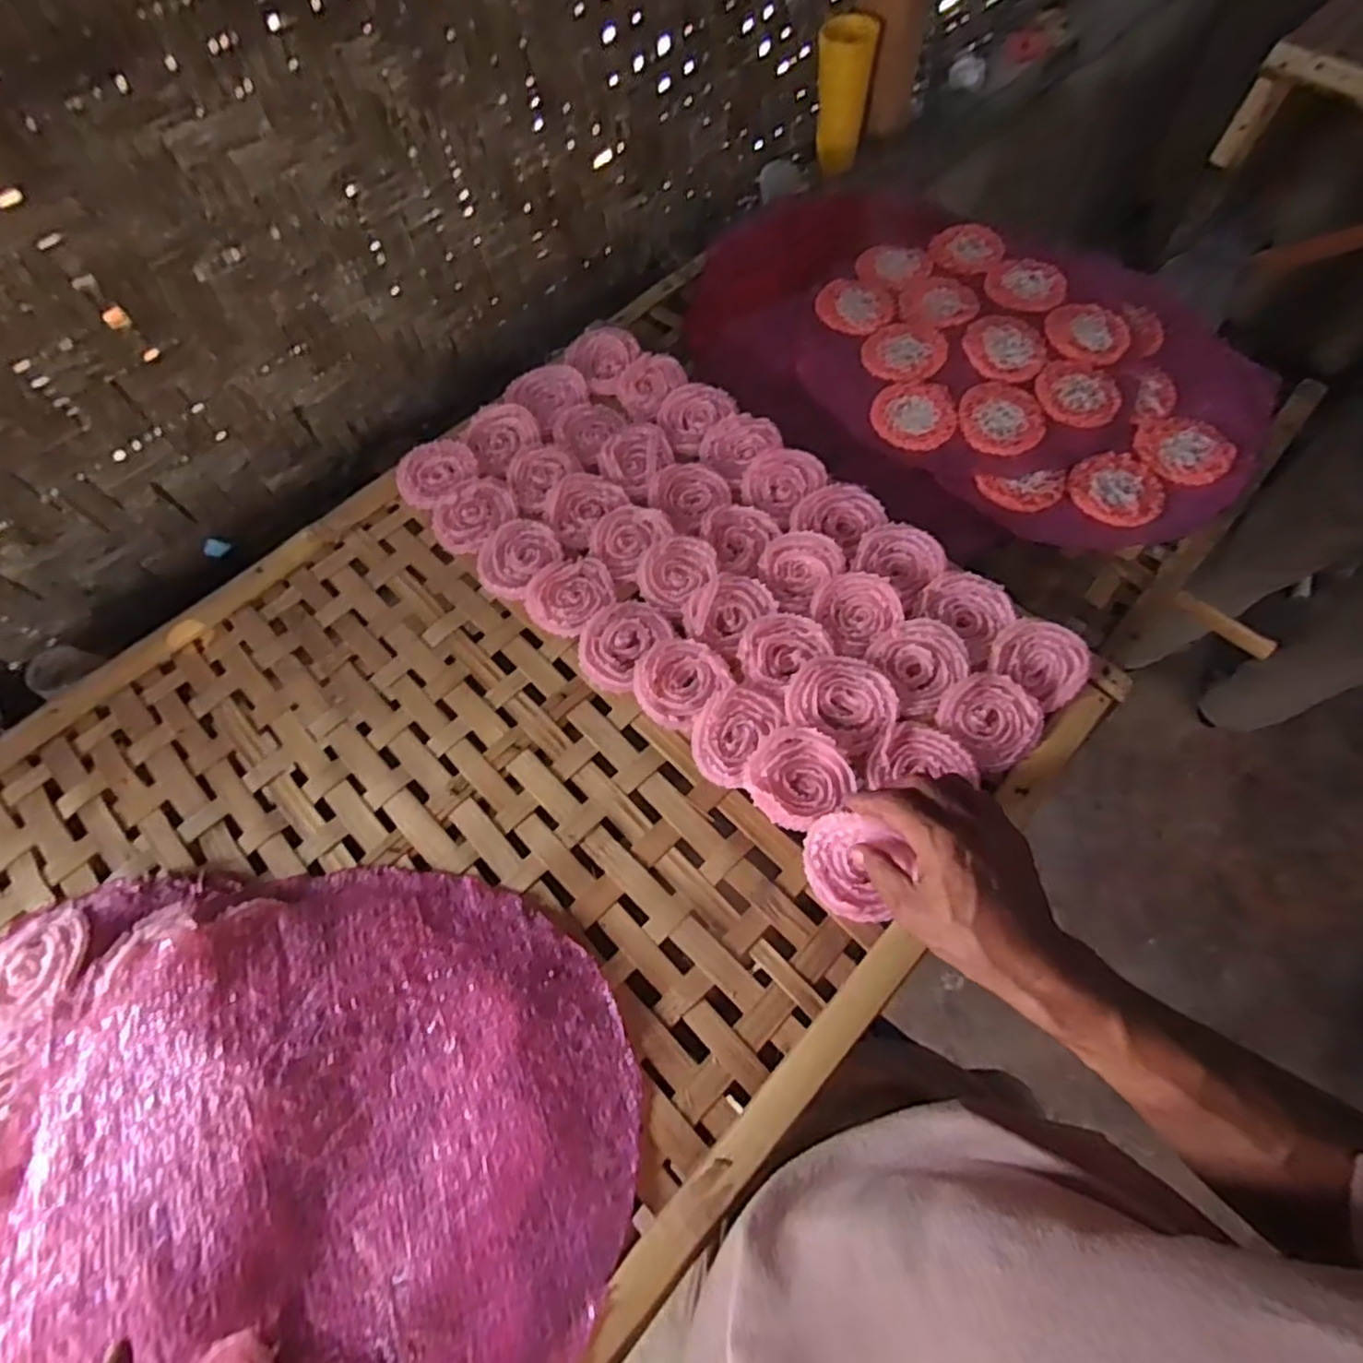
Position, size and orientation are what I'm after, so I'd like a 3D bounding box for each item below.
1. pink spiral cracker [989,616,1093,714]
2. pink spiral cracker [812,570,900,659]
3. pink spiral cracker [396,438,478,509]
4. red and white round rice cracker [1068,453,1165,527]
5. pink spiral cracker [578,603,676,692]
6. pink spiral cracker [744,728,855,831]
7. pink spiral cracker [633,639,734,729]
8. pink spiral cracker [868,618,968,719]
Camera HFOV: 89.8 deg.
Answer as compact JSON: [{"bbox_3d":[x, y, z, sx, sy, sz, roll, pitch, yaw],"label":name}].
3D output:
[{"bbox_3d":[0.283,-0.018,0.537,0.070,0.013,0.066,36,72,18],"label":"pink spiral cracker"},{"bbox_3d":[0.142,-0.061,0.558,0.067,0.009,0.064,-1,66,2],"label":"pink spiral cracker"},{"bbox_3d":[-0.236,-0.203,0.653,0.075,0.008,0.067,-36,68,-13],"label":"pink spiral cracker"},{"bbox_3d":[0.404,-0.177,0.631,0.081,0.007,0.076,-1,65,3],"label":"red and white round rice cracker"},{"bbox_3d":[-0.050,-0.033,0.568,0.068,0.009,0.079,31,71,17],"label":"pink spiral cracker"},{"bbox_3d":[0.086,0.070,0.506,0.069,0.012,0.072,-39,69,-14],"label":"pink spiral cracker"},{"bbox_3d":[-0.003,-0.003,0.548,0.070,0.008,0.066,-1,66,2],"label":"pink spiral cracker"},{"bbox_3d":[0.191,-0.017,0.541,0.068,0.012,0.072,-24,66,-7],"label":"pink spiral cracker"}]

